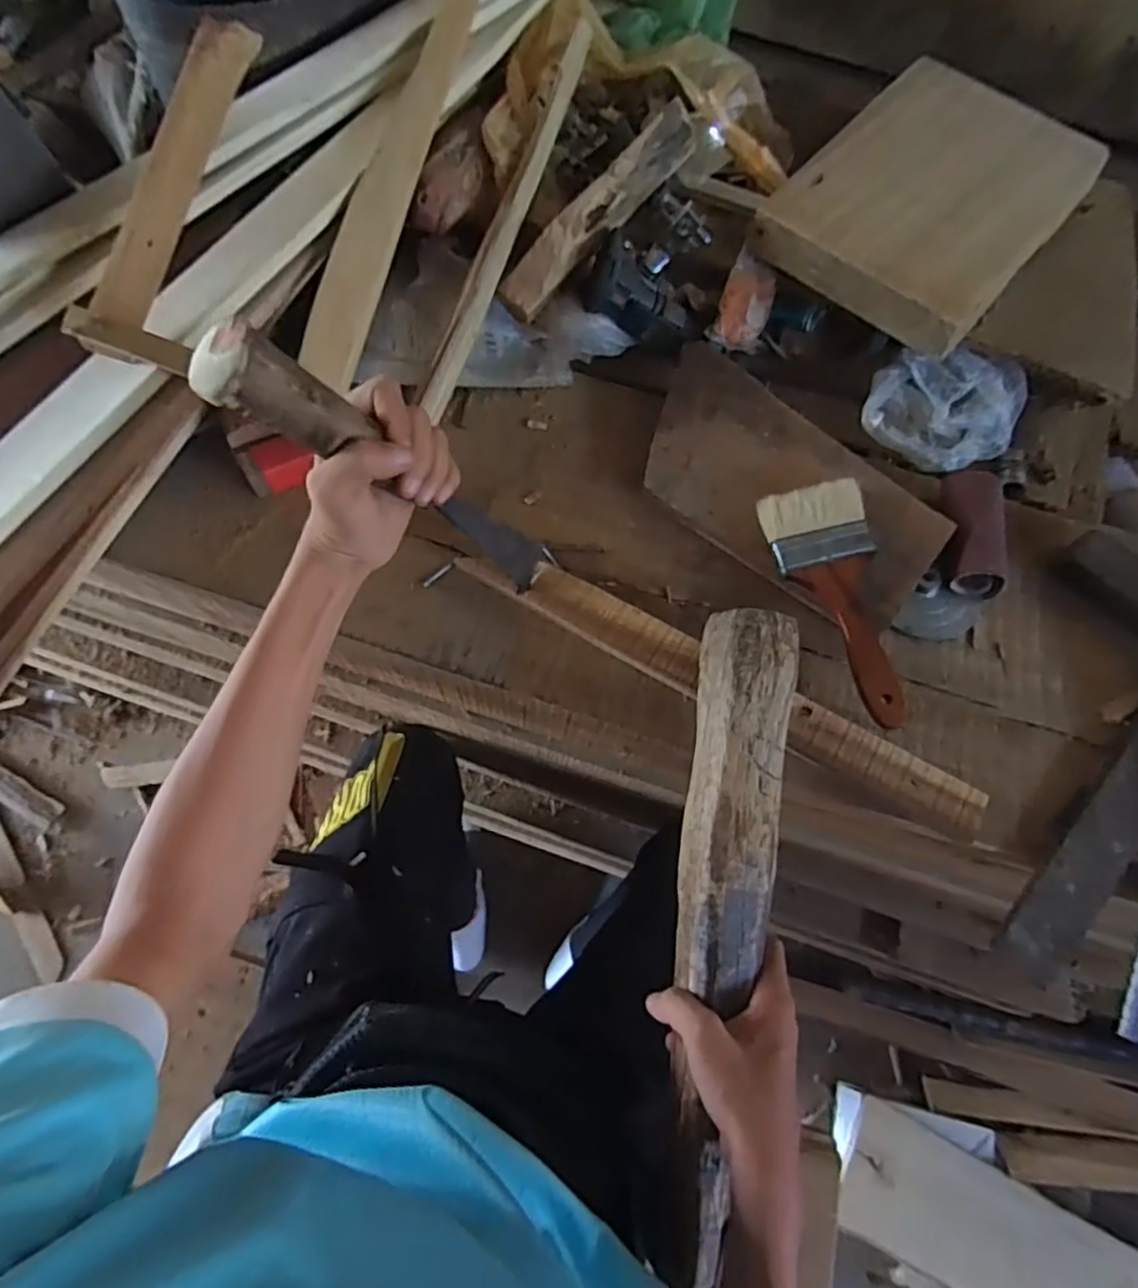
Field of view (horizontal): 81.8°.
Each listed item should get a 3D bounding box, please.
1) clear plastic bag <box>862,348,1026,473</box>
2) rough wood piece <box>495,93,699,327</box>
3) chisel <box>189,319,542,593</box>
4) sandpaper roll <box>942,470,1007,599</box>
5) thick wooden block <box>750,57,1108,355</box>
[{"bbox_3d":[0.317,-0.204,0.557,0.124,0.051,0.099,16,68,5],"label":"clear plastic bag"},{"bbox_3d":[0.025,-0.355,0.540,0.213,0.019,0.039,-47,116,-4],"label":"rough wood piece"},{"bbox_3d":[-0.085,-0.087,0.377,0.036,0.265,0.035,-25,69,17],"label":"chisel"},{"bbox_3d":[0.321,-0.092,0.515,0.038,0.027,0.110,10,68,2],"label":"sandpaper roll"},{"bbox_3d":[0.313,-0.387,0.564,0.193,0.039,0.284,39,72,13],"label":"thick wooden block"}]

